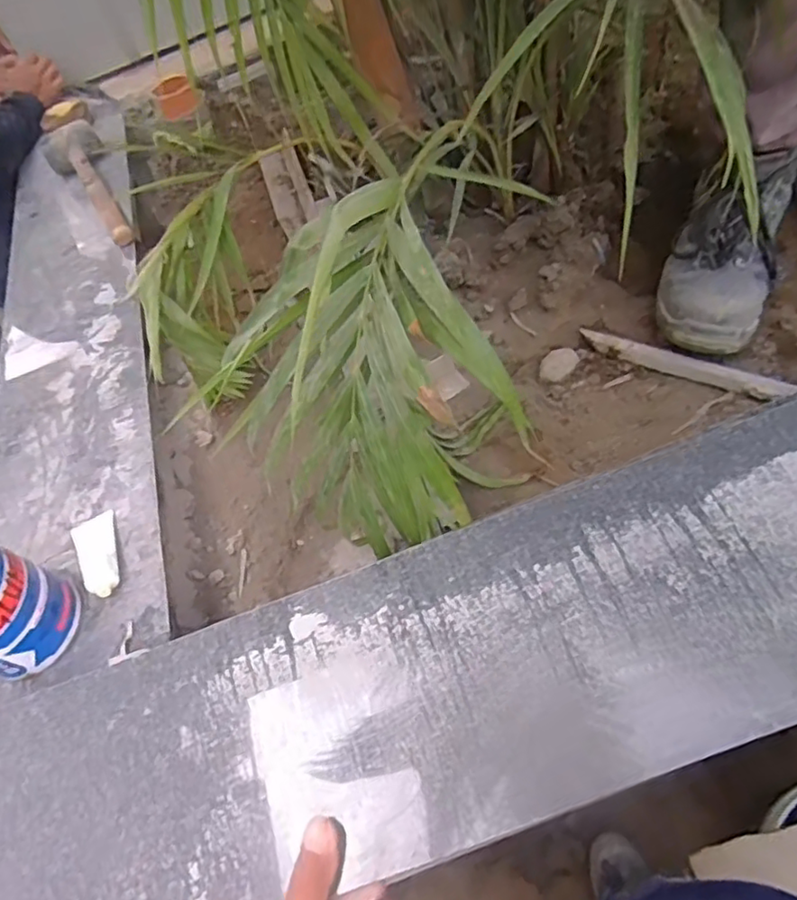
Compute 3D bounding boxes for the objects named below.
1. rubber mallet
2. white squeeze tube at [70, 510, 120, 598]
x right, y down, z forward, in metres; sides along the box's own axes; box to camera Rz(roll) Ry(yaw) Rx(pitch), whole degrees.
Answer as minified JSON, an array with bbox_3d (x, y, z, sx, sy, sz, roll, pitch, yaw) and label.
[{"bbox_3d":[-0.494,-0.425,1.001,0.094,0.053,0.341,-29,61,-12],"label":"rubber mallet"},{"bbox_3d":[-0.306,0.106,0.627,0.043,0.014,0.109,-28,45,-11],"label":"white squeeze tube"}]

